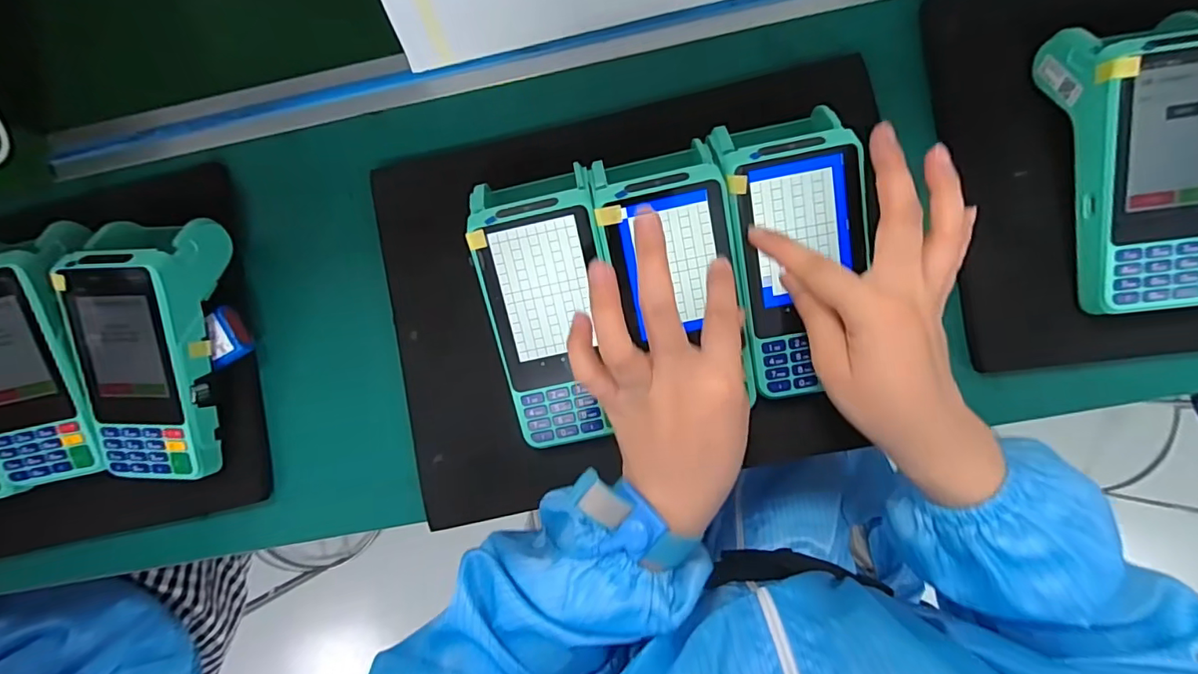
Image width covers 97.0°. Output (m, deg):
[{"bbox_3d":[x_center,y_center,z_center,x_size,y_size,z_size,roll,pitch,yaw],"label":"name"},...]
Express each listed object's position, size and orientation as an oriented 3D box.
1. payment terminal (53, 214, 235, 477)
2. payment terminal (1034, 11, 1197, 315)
[{"bbox_3d":[-0.297,0.008,0.357,0.076,0.073,0.172,-1,87,5],"label":"payment terminal"},{"bbox_3d":[0.323,-0.102,0.305,0.078,0.049,0.168,-6,87,5],"label":"payment terminal"}]

